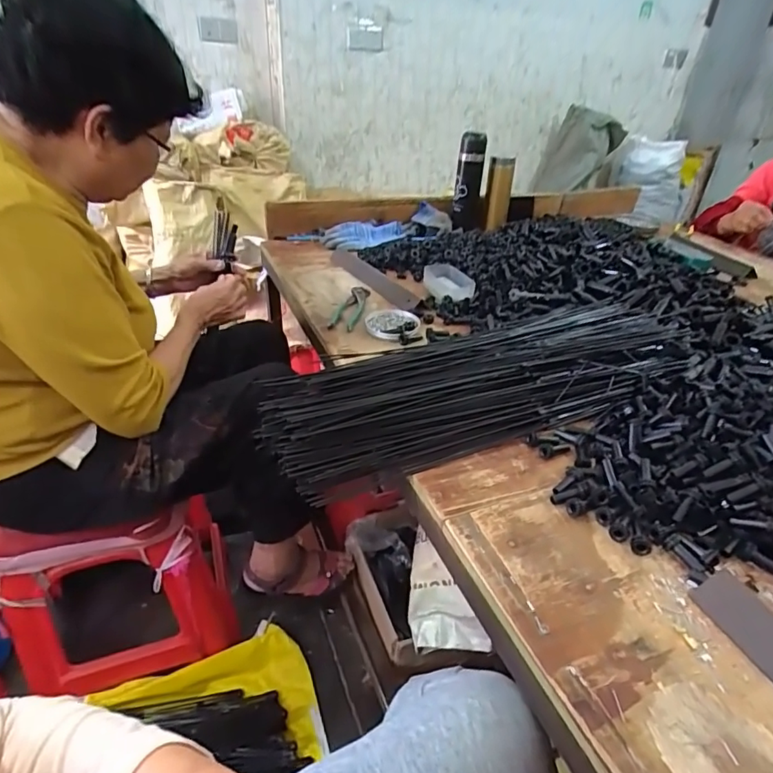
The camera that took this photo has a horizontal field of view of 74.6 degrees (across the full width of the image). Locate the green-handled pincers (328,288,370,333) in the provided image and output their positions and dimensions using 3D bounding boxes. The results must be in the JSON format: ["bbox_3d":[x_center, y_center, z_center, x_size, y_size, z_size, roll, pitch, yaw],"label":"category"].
[{"bbox_3d":[-0.061,-0.138,0.892,0.046,0.012,0.165,9,34,8],"label":"green-handled pincers"}]

